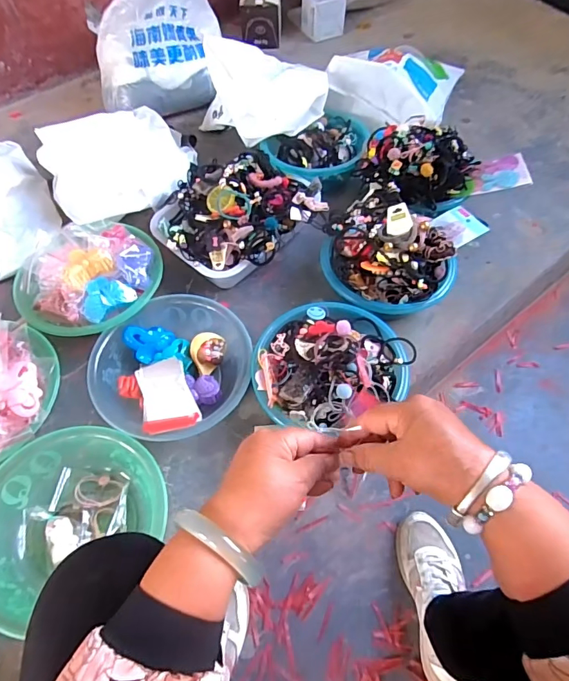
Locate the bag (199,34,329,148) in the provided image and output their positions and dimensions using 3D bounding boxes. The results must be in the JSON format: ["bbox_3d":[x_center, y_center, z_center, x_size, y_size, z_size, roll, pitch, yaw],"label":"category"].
[{"bbox_3d":[-0.053,-0.521,0.930,0.200,0.167,0.211,-23,61,-12],"label":"bag"}]

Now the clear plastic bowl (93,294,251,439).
[{"bbox_3d":[-0.169,0.046,0.674,0.227,0.077,0.224,0,57,-1],"label":"clear plastic bowl"}]

